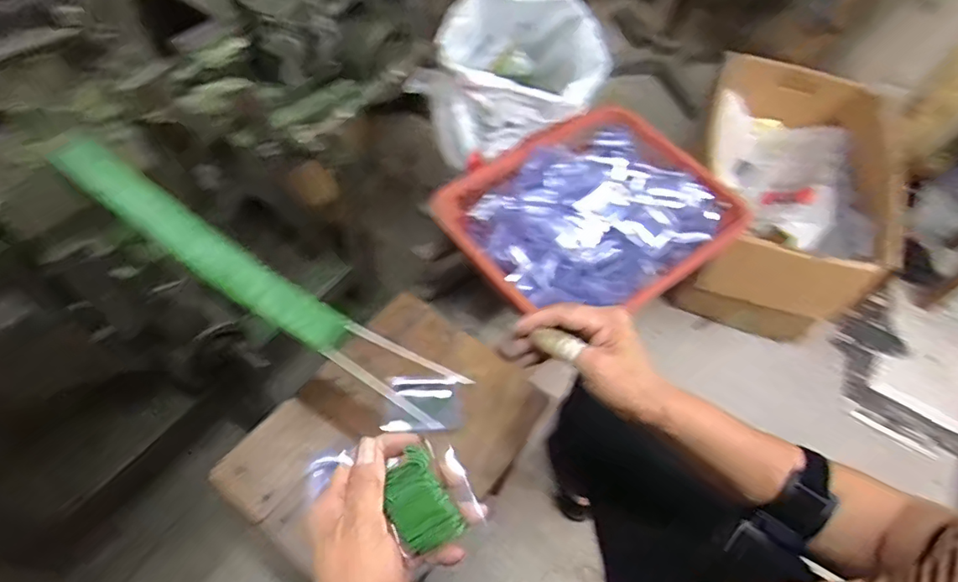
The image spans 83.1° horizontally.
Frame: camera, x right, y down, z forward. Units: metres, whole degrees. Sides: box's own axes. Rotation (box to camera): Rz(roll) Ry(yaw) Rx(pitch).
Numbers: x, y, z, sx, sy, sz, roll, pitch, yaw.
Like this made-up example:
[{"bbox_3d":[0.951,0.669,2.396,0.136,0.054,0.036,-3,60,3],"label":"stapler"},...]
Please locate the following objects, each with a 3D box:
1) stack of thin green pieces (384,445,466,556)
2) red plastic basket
[{"bbox_3d":[-0.037,0.130,0.330,0.035,0.013,0.054,-27,64,-19],"label":"stack of thin green pieces"},{"bbox_3d":[0.197,-0.140,0.993,0.485,0.080,0.394,-34,66,-22],"label":"red plastic basket"}]

